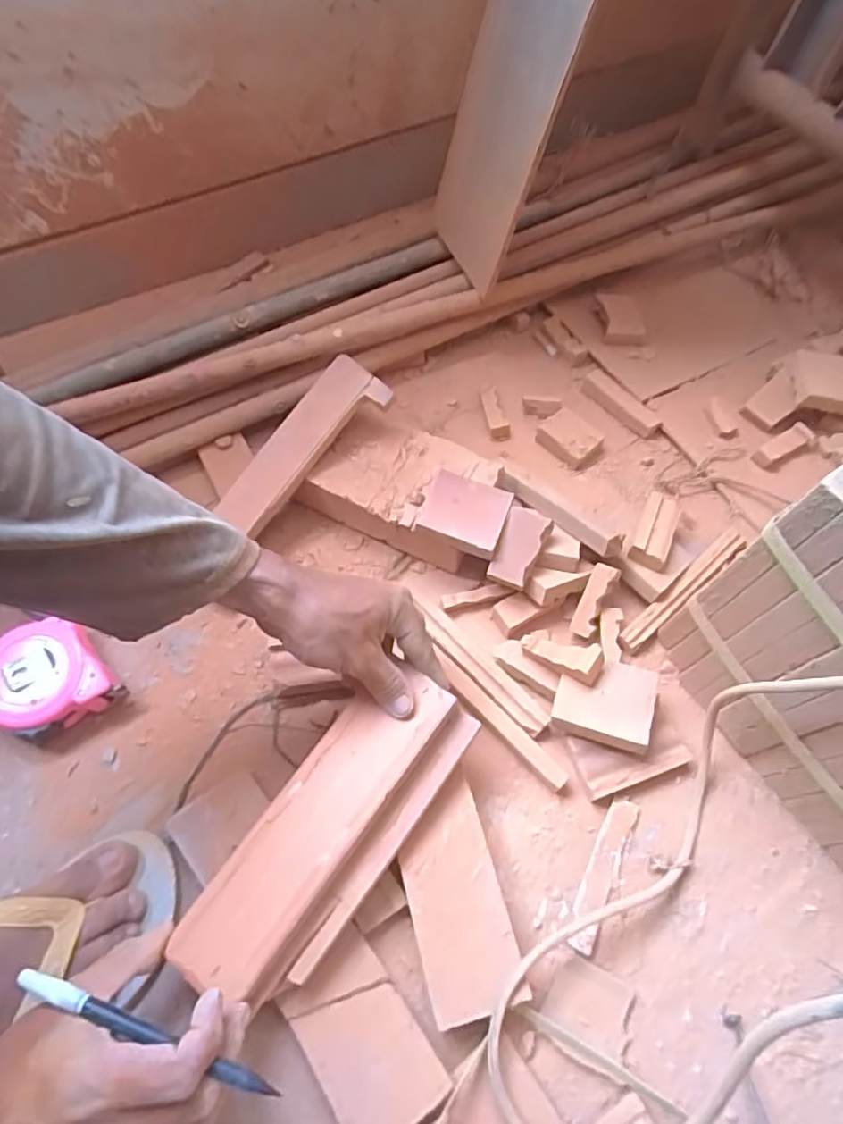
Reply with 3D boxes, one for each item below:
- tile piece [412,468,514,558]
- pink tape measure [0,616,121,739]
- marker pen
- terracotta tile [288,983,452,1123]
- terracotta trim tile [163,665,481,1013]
[{"bbox_3d":[0.036,-0.042,0.531,0.068,0.015,0.063,16,64,16],"label":"tile piece"},{"bbox_3d":[-0.293,0.093,0.498,0.085,0.044,0.081,1,62,-1],"label":"pink tape measure"},{"bbox_3d":[-0.146,0.248,0.335,0.150,0.007,0.009,19,63,7],"label":"marker pen"},{"bbox_3d":[-0.031,0.303,0.390,0.062,0.004,0.082,-30,52,-23],"label":"terracotta tile"},{"bbox_3d":[-0.058,0.173,0.415,0.082,0.024,0.221,38,71,17],"label":"terracotta trim tile"}]

